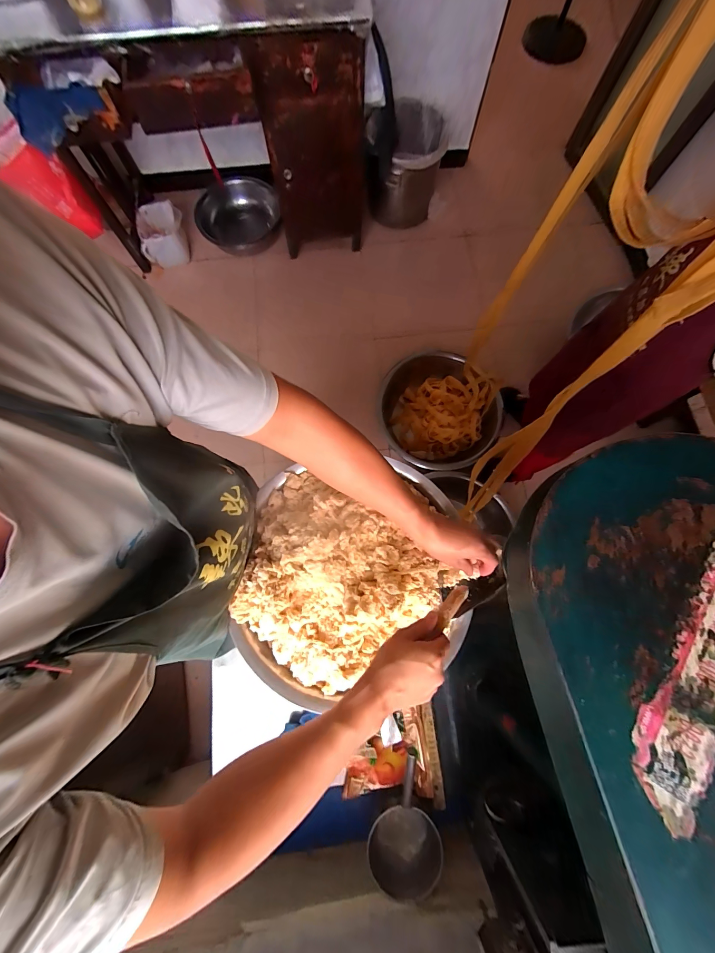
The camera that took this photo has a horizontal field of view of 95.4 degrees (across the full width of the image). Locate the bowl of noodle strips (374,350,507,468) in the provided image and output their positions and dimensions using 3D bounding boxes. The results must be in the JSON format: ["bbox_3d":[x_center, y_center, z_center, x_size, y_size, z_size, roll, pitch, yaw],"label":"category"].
[{"bbox_3d":[0.349,-0.283,1.511,0.551,0.184,0.497,36,80,8],"label":"bowl of noodle strips"}]

